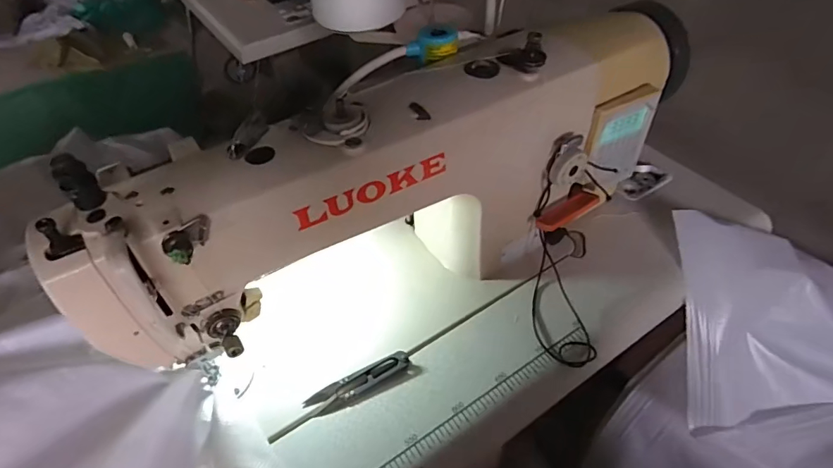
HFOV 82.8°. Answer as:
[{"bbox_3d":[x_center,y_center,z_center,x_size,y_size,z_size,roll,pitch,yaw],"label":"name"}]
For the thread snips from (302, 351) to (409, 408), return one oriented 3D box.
[{"bbox_3d":[-0.055,0.138,0.444,0.102,0.011,0.021,-24,50,-18],"label":"thread snips"}]

